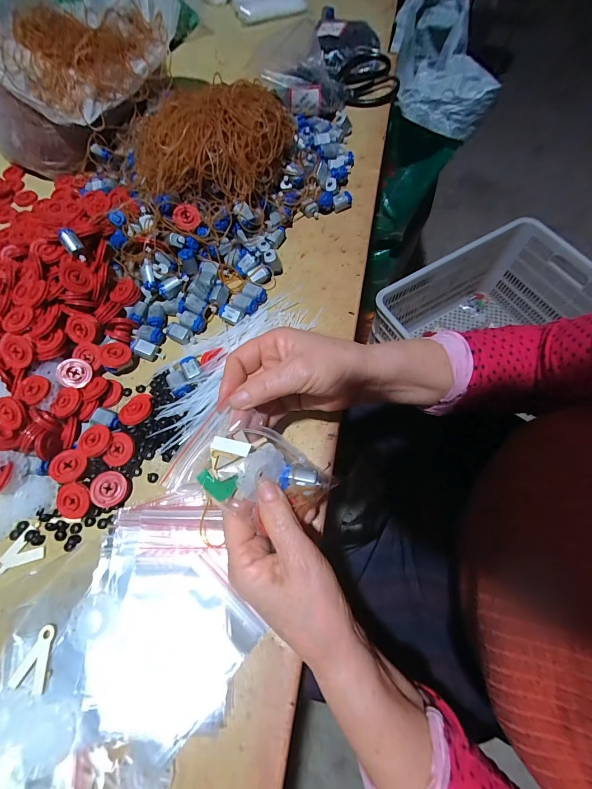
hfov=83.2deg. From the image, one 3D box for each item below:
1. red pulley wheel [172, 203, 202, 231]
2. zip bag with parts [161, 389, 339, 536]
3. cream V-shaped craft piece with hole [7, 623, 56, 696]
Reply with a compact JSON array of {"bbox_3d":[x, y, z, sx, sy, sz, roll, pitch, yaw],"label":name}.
[{"bbox_3d":[-0.131,-0.217,0.405,0.029,0.011,0.033,44,79,-5],"label":"red pulley wheel"},{"bbox_3d":[-0.027,0.052,0.239,0.098,0.035,0.068,19,69,10],"label":"zip bag with parts"},{"bbox_3d":[-0.209,0.214,0.272,0.028,0.004,0.042,10,68,7],"label":"cream V-shaped craft piece with hole"}]

